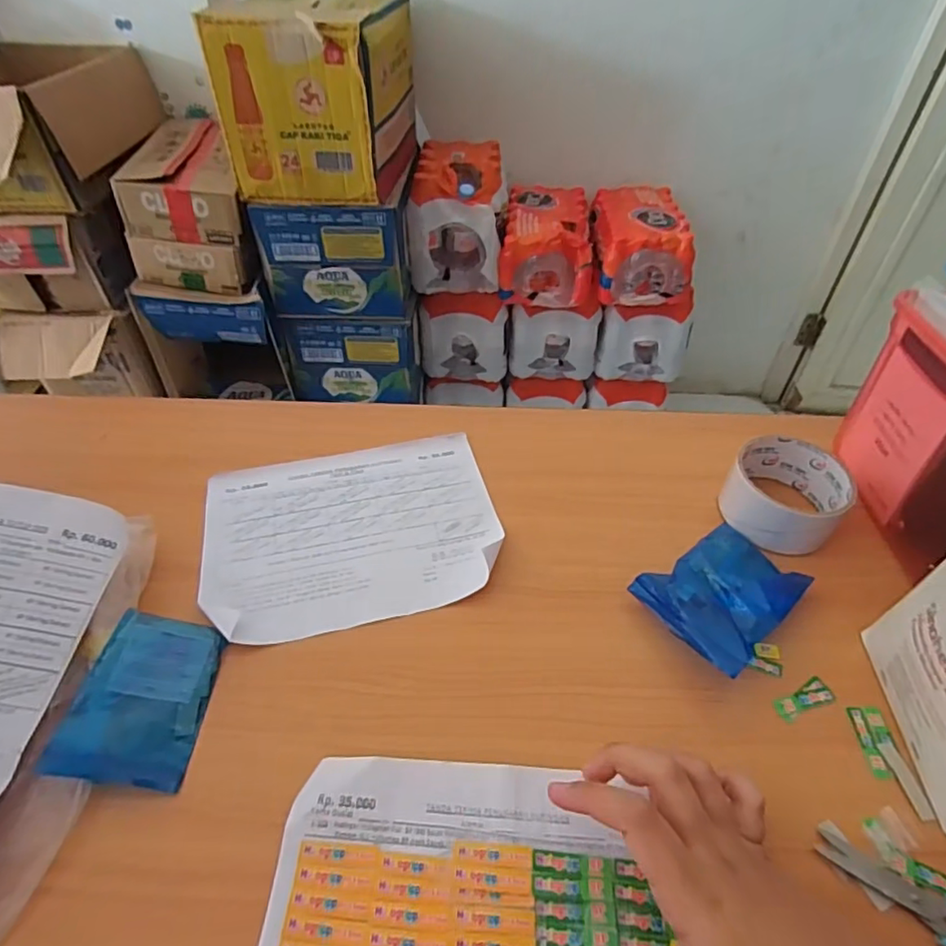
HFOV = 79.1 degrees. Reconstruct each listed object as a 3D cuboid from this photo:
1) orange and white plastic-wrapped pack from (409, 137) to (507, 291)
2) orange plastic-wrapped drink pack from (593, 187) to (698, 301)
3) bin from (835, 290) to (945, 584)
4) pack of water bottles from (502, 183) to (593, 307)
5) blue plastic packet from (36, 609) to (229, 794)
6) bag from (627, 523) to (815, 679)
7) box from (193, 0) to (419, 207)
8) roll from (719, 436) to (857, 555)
[{"bbox_3d":[-0.027,-0.554,1.238,0.188,0.220,0.257,4,45,3],"label":"orange and white plastic-wrapped pack"},{"bbox_3d":[0.362,-0.506,1.288,0.188,0.167,0.286,0,45,-1],"label":"orange plastic-wrapped drink pack"},{"bbox_3d":[0.348,-0.012,0.388,0.105,0.132,0.183,0,45,-1],"label":"bin"},{"bbox_3d":[0.161,-0.512,1.277,0.187,0.148,0.277,4,45,3],"label":"pack of water bottles"},{"bbox_3d":[-0.188,0.128,0.332,0.068,0.006,0.091,15,51,-10],"label":"blue plastic packet"},{"bbox_3d":[0.169,0.078,0.380,0.111,0.030,0.078,-26,51,-24],"label":"bag"},{"bbox_3d":[-0.274,-0.695,1.055,0.281,0.257,0.326,3,45,2],"label":"box"},{"bbox_3d":[0.232,0.014,0.427,0.085,0.038,0.079,0,45,0],"label":"roll"}]

